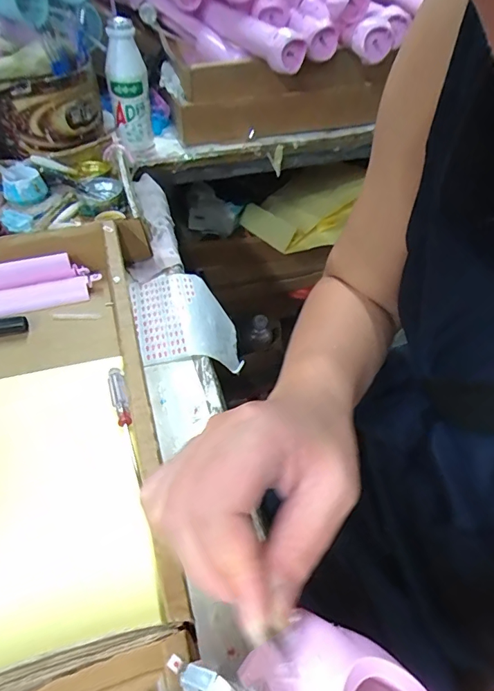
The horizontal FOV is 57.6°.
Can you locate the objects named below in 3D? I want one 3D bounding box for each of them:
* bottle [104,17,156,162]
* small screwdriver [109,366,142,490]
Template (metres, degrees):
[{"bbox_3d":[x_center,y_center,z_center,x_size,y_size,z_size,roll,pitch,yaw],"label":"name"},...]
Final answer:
[{"bbox_3d":[-0.150,-0.323,0.577,0.049,0.145,0.041,-8,49,-10],"label":"bottle"},{"bbox_3d":[-0.091,0.052,0.329,0.012,0.010,0.087,-12,49,-13],"label":"small screwdriver"}]

